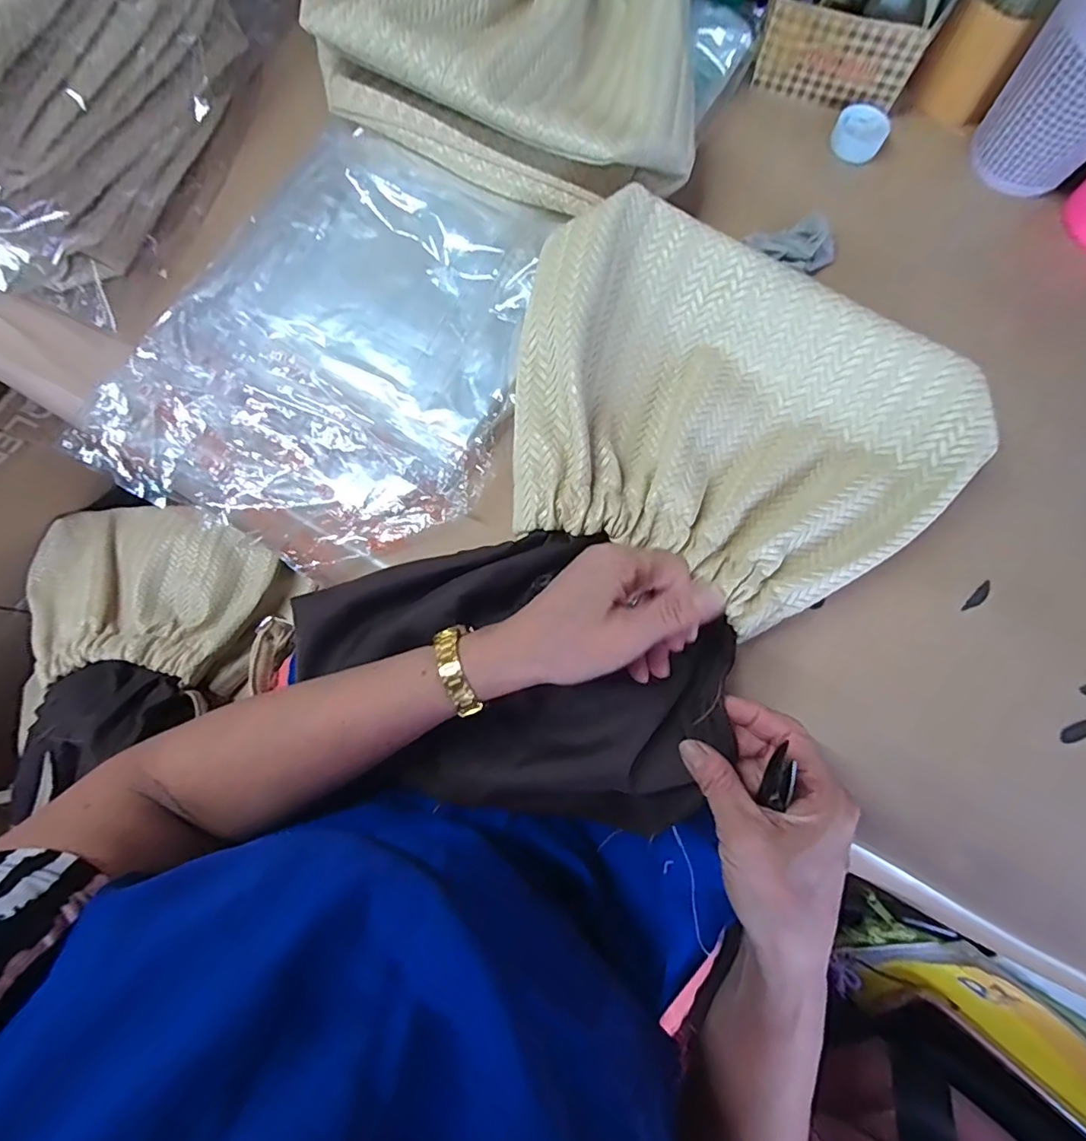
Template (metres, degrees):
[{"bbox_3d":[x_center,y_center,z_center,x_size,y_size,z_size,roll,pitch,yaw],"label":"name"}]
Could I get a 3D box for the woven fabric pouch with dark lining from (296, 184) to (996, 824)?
[{"bbox_3d":[0.058,-0.022,0.355,0.289,0.077,0.392,33,79,6],"label":"woven fabric pouch with dark lining"}]

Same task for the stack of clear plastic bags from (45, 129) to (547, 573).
[{"bbox_3d":[-0.147,-0.173,0.406,0.262,0.028,0.333,22,79,6],"label":"stack of clear plastic bags"}]

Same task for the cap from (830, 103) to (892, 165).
[{"bbox_3d":[0.266,-0.367,0.457,0.041,0.017,0.043,0,78,1],"label":"cap"}]

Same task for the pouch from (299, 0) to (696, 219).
[{"bbox_3d":[-0.010,-0.413,0.424,0.315,0.070,0.224,30,80,7],"label":"pouch"}]

